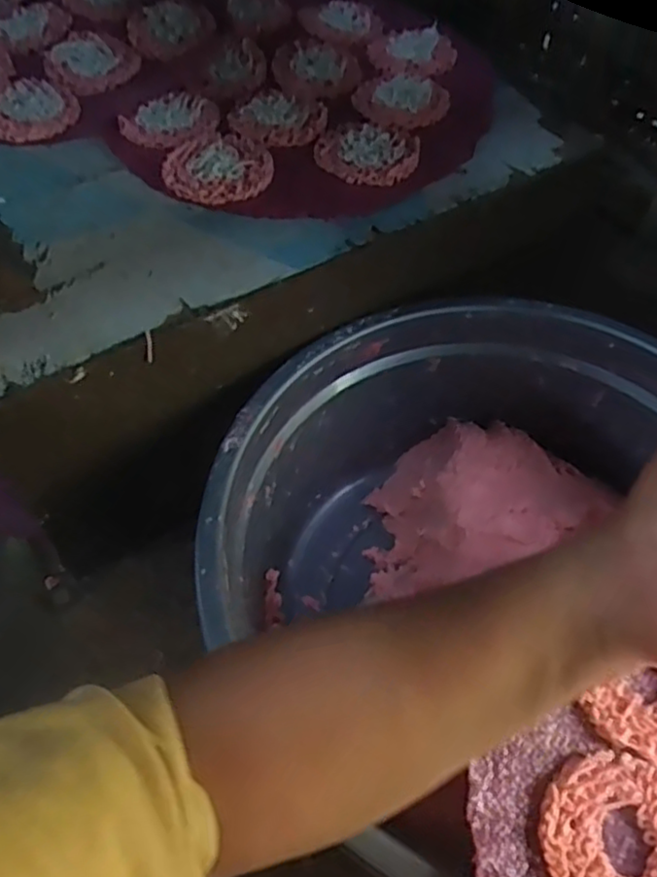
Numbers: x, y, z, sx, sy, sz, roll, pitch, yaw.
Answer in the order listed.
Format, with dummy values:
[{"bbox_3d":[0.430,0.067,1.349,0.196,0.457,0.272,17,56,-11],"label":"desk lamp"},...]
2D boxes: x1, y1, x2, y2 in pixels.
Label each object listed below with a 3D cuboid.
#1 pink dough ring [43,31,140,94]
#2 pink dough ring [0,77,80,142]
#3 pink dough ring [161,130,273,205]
[{"bbox_3d":[-0.210,-0.327,0.603,0.077,0.013,0.079,1,55,-2],"label":"pink dough ring"},{"bbox_3d":[-0.244,-0.269,0.561,0.075,0.009,0.078,-17,58,-14],"label":"pink dough ring"},{"bbox_3d":[-0.084,-0.210,0.533,0.078,0.007,0.077,1,55,-1],"label":"pink dough ring"}]

